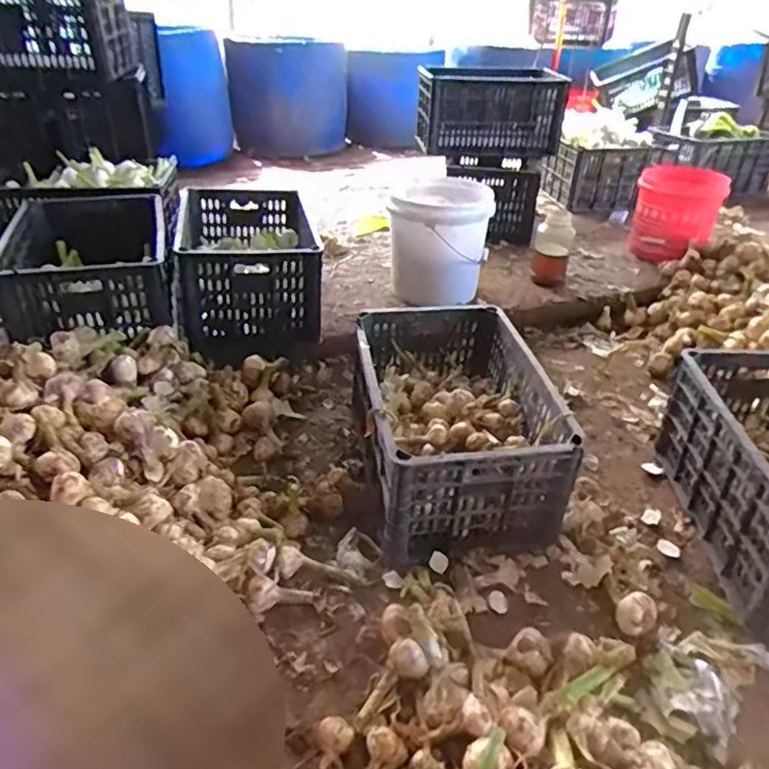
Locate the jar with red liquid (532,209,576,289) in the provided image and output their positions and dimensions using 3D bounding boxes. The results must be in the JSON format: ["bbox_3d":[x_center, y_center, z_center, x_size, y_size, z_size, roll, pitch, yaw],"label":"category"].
[{"bbox_3d":[0.432,-0.345,1.537,0.086,0.181,0.092,13,36,13],"label":"jar with red liquid"}]

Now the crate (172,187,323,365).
[{"bbox_3d":[-0.315,-0.273,1.347,0.290,0.212,0.460,-8,37,-16],"label":"crate"}]

